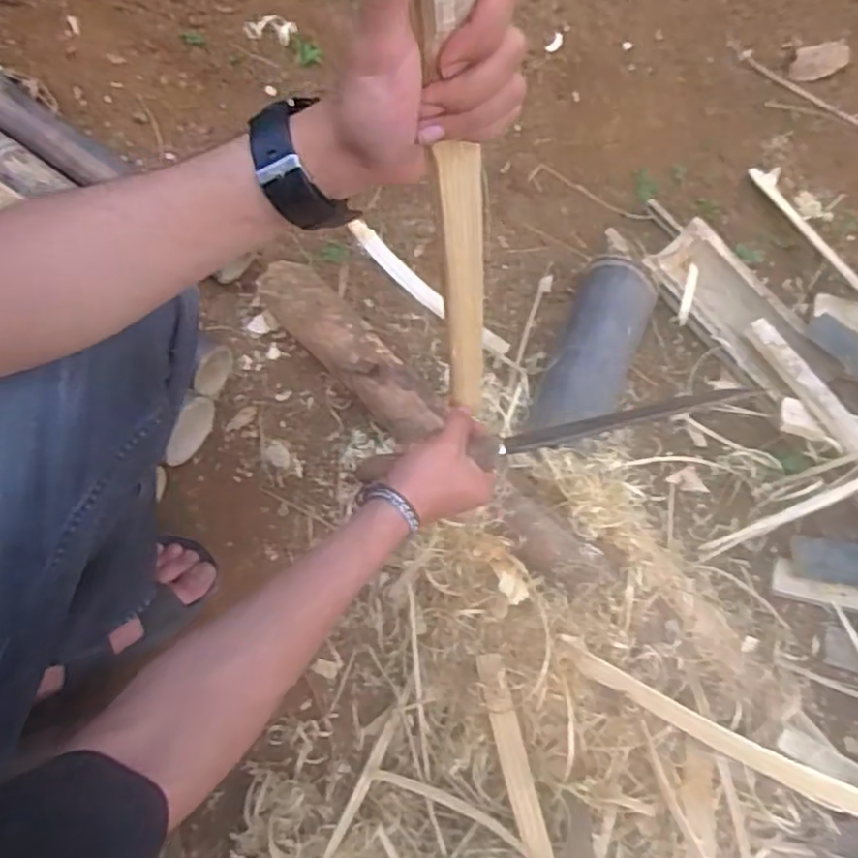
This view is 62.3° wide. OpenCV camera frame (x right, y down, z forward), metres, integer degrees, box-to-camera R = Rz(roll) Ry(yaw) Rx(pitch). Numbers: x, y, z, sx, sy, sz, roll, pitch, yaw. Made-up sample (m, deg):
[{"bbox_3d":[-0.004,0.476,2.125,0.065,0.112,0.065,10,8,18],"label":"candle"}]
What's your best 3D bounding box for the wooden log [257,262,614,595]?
[{"bbox_3d":[-0.009,-0.007,0.786,0.068,0.057,0.505,-41,76,-11],"label":"wooden log"}]

